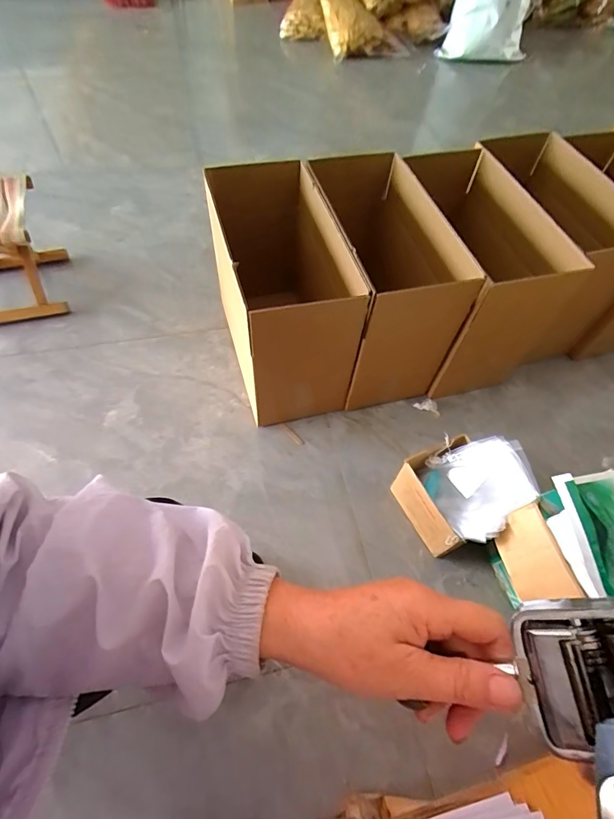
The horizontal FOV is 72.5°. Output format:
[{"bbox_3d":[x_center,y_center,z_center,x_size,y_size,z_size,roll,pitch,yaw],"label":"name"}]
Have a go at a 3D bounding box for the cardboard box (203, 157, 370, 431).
[{"bbox_3d":[-0.064,-0.263,0.946,0.240,0.367,0.469,-9,59,-9],"label":"cardboard box"}]

